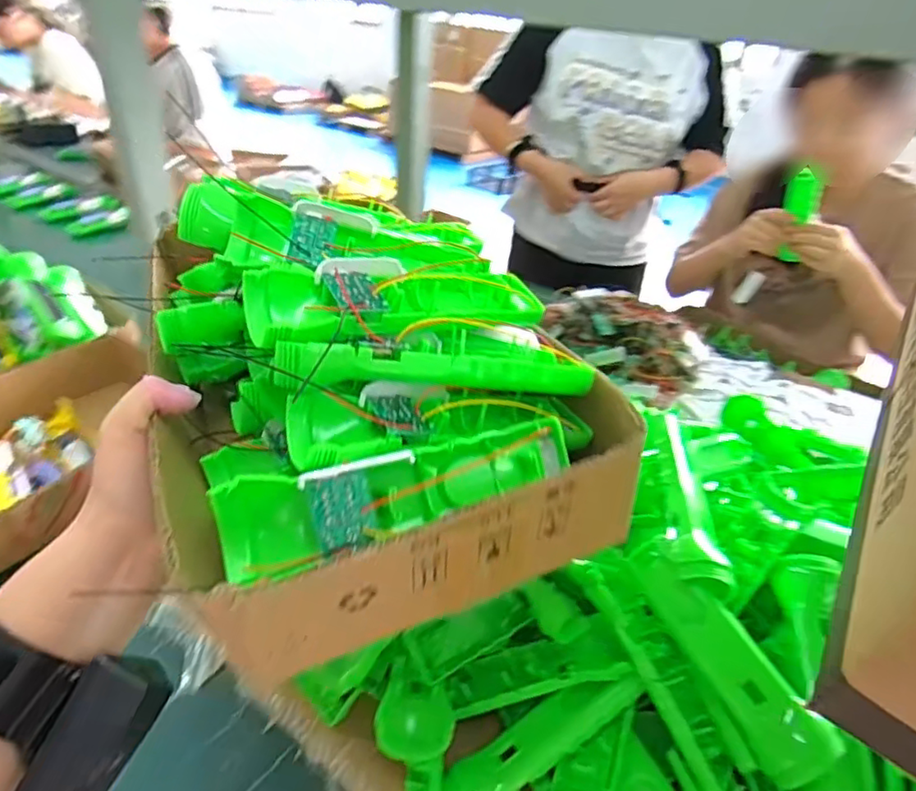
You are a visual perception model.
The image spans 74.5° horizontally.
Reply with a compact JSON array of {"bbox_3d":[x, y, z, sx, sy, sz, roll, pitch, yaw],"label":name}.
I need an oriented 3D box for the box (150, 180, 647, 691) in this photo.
[{"bbox_3d":[-0.051,-0.017,0.349,0.212,0.134,0.260,-10,35,-22],"label":"box"}]

